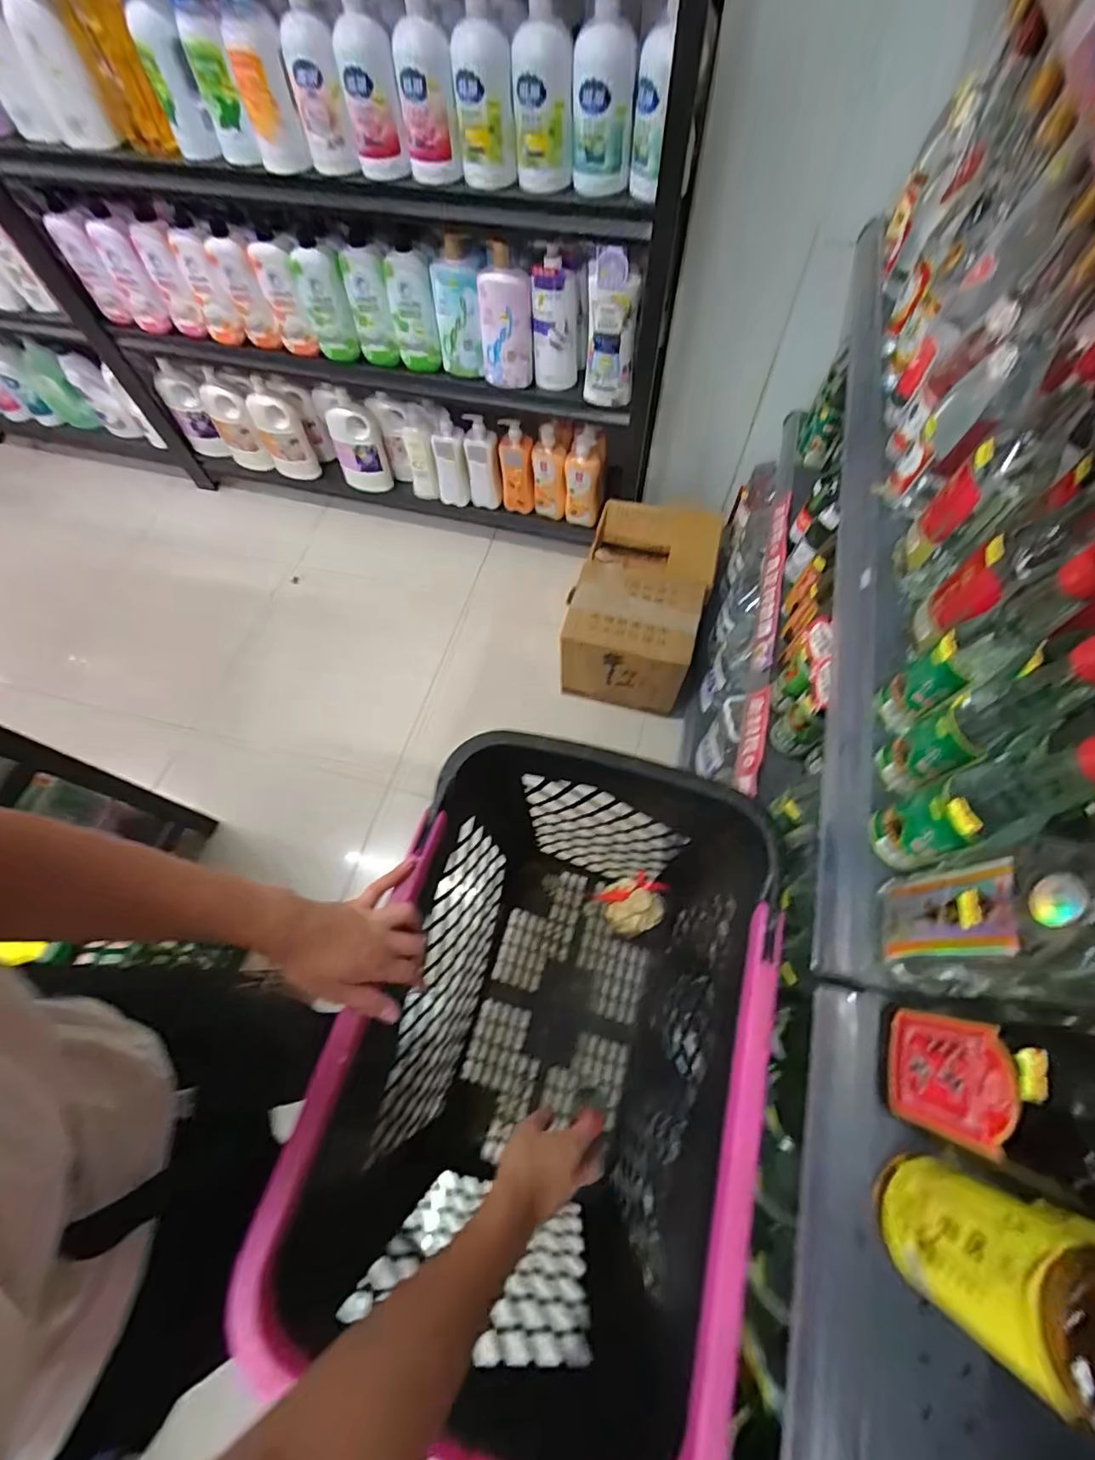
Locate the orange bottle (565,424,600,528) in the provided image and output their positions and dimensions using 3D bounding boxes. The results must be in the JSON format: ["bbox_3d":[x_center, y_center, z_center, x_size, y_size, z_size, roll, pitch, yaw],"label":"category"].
[{"bbox_3d":[0.088,-0.637,1.344,0.087,0.256,0.056,2,66,2],"label":"orange bottle"}]

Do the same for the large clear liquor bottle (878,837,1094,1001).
[{"bbox_3d":[0.282,0.112,0.303,0.050,0.234,0.071,15,67,7],"label":"large clear liquor bottle"}]

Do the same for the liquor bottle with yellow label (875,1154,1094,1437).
[{"bbox_3d":[0.246,0.281,0.256,0.064,0.176,0.072,30,70,13],"label":"liquor bottle with yellow label"}]

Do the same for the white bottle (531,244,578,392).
[{"bbox_3d":[0.015,-0.825,1.071,0.090,0.221,0.090,-3,66,0],"label":"white bottle"}]

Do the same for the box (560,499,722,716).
[{"bbox_3d":[0.232,-0.318,1.333,0.289,0.265,0.441,16,67,8],"label":"box"}]

